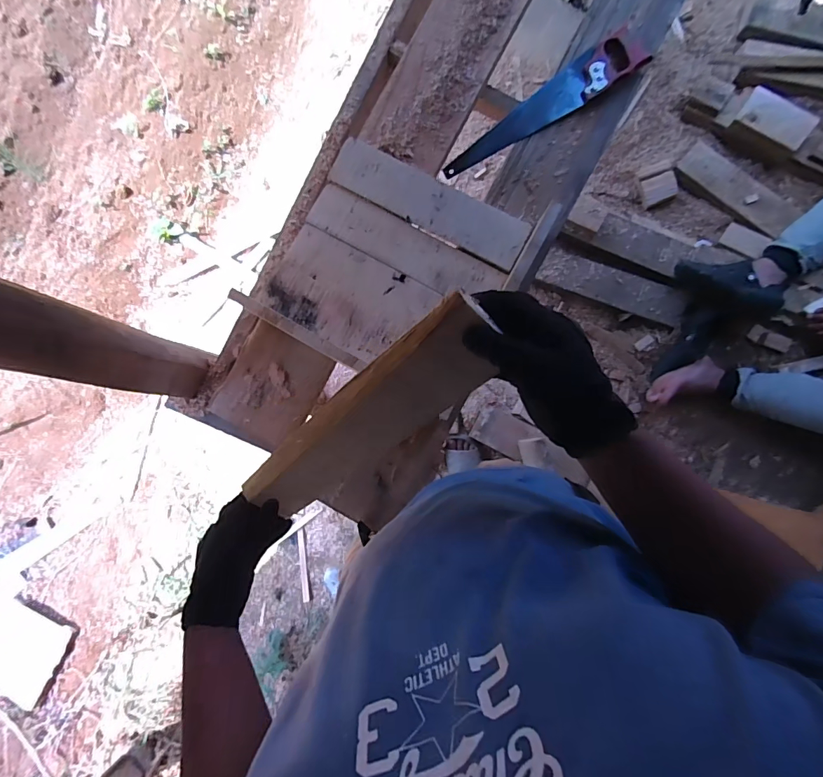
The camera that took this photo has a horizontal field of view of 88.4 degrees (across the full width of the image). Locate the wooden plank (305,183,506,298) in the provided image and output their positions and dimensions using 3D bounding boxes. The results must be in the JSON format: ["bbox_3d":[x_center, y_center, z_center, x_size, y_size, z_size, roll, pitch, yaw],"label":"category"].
[{"bbox_3d":[-0.012,-0.262,0.791,0.372,0.016,0.086,29,90,6],"label":"wooden plank"}]

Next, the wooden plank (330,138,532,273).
[{"bbox_3d":[0.033,-0.344,0.788,0.376,0.027,0.098,27,90,6],"label":"wooden plank"}]

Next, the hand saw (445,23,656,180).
[{"bbox_3d":[0.244,-0.538,0.800,0.416,0.034,0.095,-30,84,3],"label":"hand saw"}]

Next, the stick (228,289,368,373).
[{"bbox_3d":[-0.191,-0.096,0.726,0.248,0.013,0.021,30,90,-14],"label":"stick"}]

